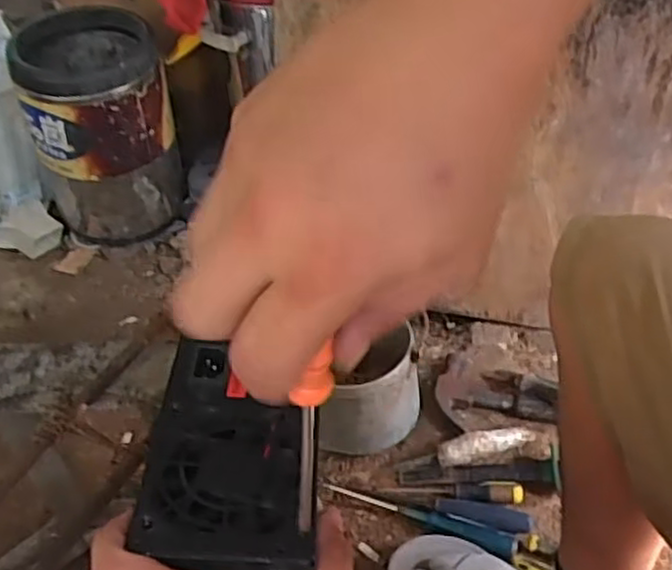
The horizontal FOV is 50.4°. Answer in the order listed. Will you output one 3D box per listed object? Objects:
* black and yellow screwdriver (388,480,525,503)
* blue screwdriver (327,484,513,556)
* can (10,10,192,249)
[{"bbox_3d":[0.146,0.254,0.878,0.162,0.025,0.026,1,43,7],"label":"black and yellow screwdriver"},{"bbox_3d":[0.098,0.280,0.867,0.241,0.019,0.022,14,46,21],"label":"blue screwdriver"},{"bbox_3d":[-0.416,-0.271,1.289,0.247,0.343,0.244,-19,44,-14],"label":"can"}]

